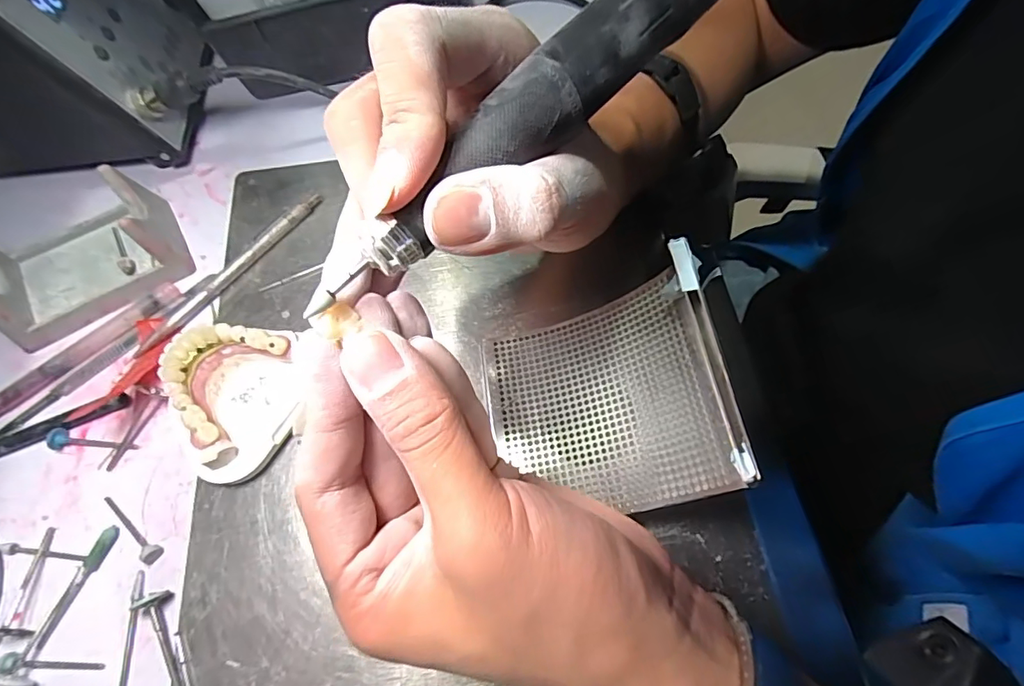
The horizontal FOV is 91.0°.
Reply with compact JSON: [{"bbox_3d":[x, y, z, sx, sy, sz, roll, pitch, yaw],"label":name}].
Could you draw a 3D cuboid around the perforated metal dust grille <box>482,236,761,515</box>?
[{"bbox_3d":[0.038,0.024,0.228,0.117,0.028,0.097,-22,62,30],"label":"perforated metal dust grille"}]

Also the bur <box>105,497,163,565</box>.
[{"bbox_3d":[-0.186,0.090,0.241,0.043,0.007,0.009,31,70,15],"label":"bur"}]

